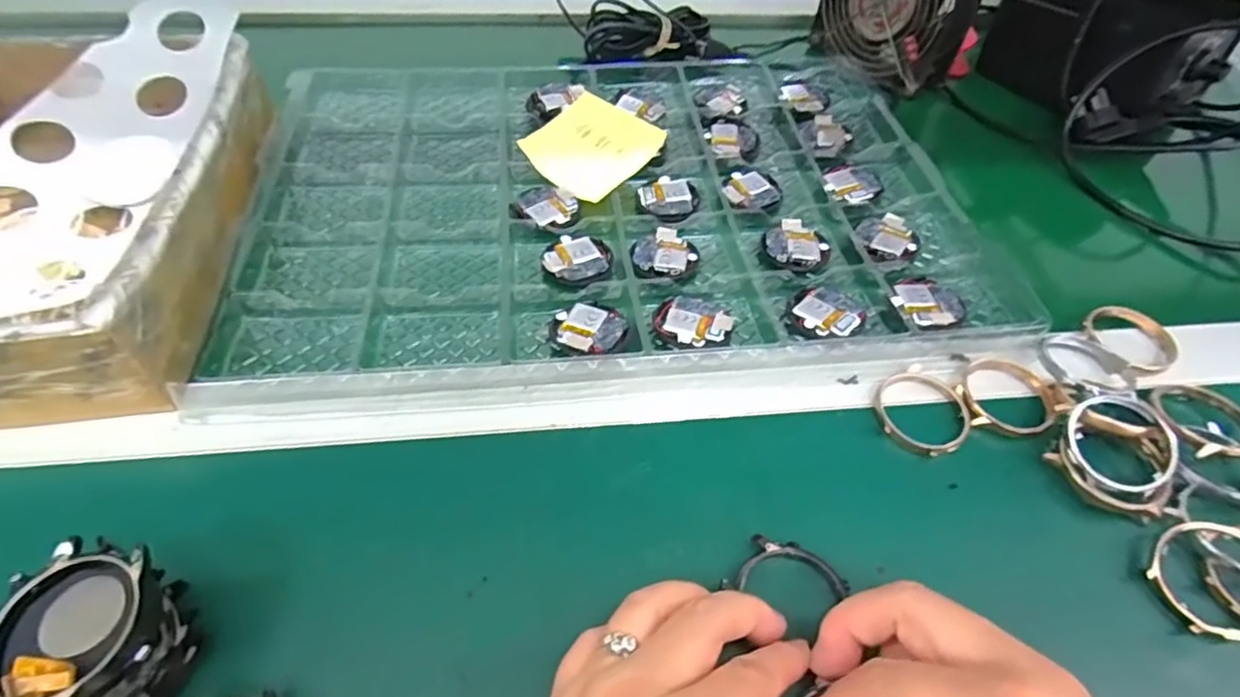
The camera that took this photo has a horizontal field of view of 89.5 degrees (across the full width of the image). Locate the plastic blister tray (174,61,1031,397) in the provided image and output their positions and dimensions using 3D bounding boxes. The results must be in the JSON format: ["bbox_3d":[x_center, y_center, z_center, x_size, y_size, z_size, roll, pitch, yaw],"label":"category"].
[{"bbox_3d":[-0.006,-0.116,0.414,0.444,0.025,0.302,-4,50,-8],"label":"plastic blister tray"}]

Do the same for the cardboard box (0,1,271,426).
[{"bbox_3d":[-0.317,-0.091,0.347,0.189,0.058,0.289,-4,50,-8],"label":"cardboard box"}]

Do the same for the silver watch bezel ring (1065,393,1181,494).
[{"bbox_3d":[0.233,0.044,0.291,0.046,0.006,0.047,-3,65,6],"label":"silver watch bezel ring"}]

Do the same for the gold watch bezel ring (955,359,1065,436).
[{"bbox_3d":[0.198,0.025,0.320,0.048,0.012,0.045,2,50,-3],"label":"gold watch bezel ring"}]

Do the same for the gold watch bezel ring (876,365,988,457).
[{"bbox_3d":[0.152,0.031,0.313,0.049,0.006,0.045,2,57,-3],"label":"gold watch bezel ring"}]

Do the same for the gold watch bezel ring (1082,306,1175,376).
[{"bbox_3d":[0.284,-0.005,0.349,0.047,0.009,0.046,2,50,-3],"label":"gold watch bezel ring"}]

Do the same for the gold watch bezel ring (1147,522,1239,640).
[{"bbox_3d":[0.250,0.097,0.260,0.048,0.007,0.047,-6,61,10],"label":"gold watch bezel ring"}]

